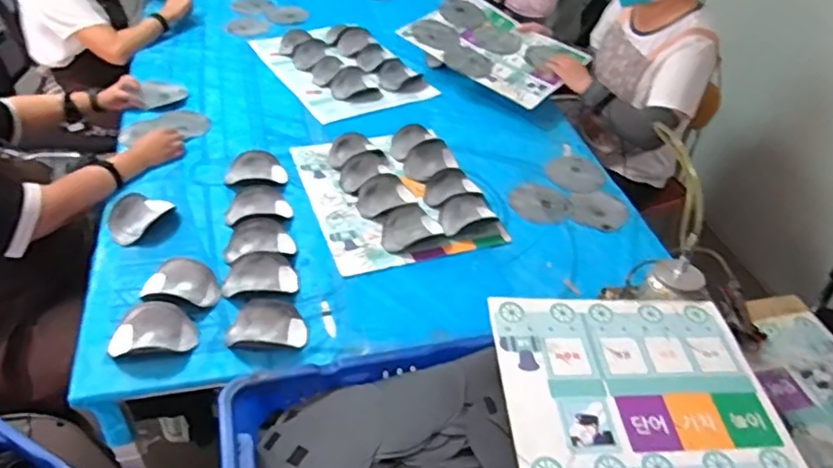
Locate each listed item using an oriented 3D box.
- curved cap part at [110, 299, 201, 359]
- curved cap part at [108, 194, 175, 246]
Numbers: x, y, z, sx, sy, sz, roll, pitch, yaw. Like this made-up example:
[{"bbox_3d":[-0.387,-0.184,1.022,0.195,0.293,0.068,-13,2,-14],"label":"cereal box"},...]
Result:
[{"bbox_3d":[-0.464,0.167,1.088,0.139,0.036,0.103,-5,44,-11],"label":"curved cap part"},{"bbox_3d":[-0.589,-0.034,1.291,0.111,0.032,0.137,17,44,12],"label":"curved cap part"}]

